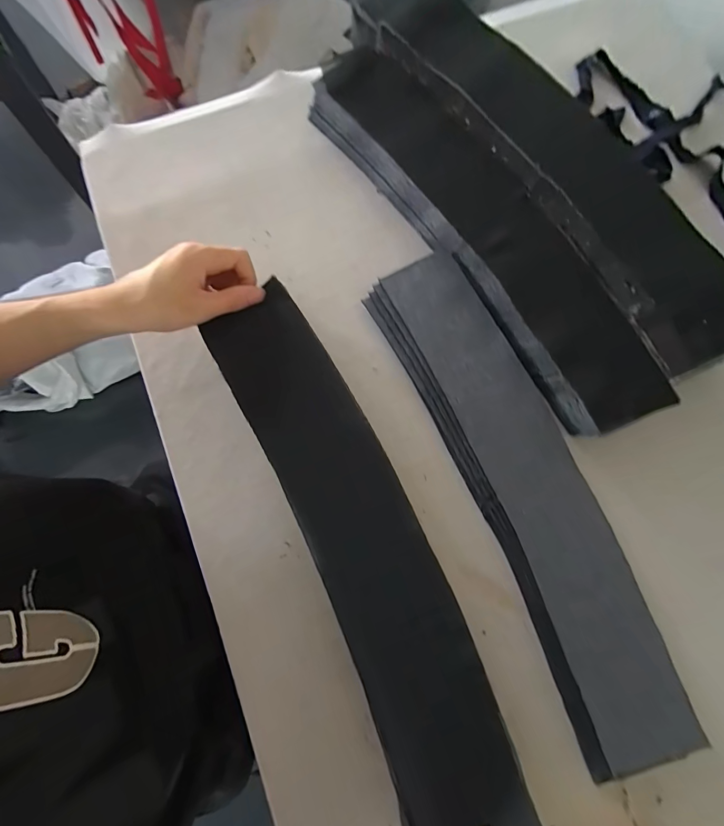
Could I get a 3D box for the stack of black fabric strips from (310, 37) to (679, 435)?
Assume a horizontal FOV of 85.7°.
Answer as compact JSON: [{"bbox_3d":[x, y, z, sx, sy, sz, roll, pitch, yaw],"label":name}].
[{"bbox_3d":[0.134,-0.201,0.421,0.113,0.063,0.485,-34,80,-6],"label":"stack of black fabric strips"}]

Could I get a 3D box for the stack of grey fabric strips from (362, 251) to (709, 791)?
[{"bbox_3d":[0.155,0.071,0.383,0.102,0.034,0.500,-24,79,-4],"label":"stack of grey fabric strips"}]

